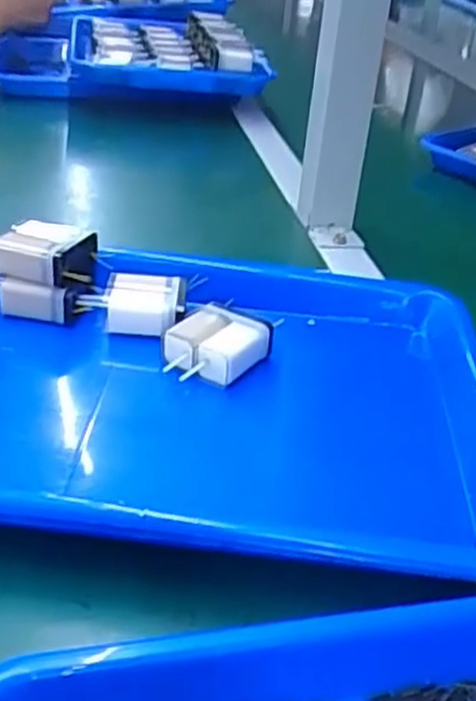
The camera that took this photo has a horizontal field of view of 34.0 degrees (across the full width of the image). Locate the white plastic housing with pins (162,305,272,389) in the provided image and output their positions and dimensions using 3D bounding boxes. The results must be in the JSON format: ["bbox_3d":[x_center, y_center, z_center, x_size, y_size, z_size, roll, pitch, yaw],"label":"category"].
[{"bbox_3d":[-0.014,-0.002,0.449,0.045,0.025,0.054,22,34,24],"label":"white plastic housing with pins"}]

